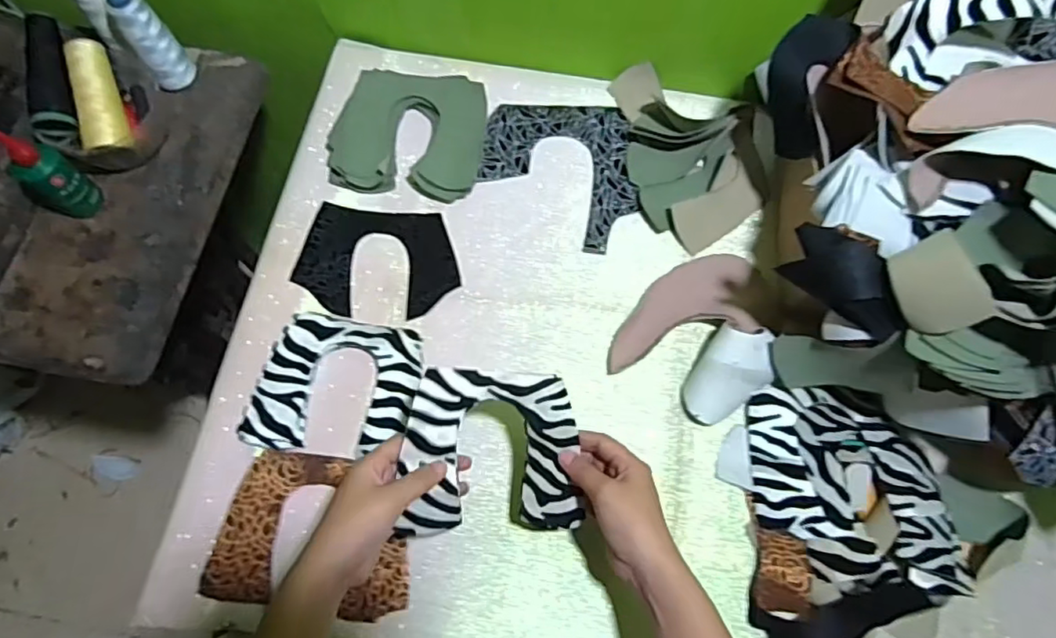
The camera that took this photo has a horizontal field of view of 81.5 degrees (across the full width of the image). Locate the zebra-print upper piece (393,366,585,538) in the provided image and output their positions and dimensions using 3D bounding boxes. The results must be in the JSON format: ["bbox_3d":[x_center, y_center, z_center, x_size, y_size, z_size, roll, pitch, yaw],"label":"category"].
[{"bbox_3d":[-0.028,0.105,0.490,0.135,0.016,0.131,-2,89,-14],"label":"zebra-print upper piece"}]

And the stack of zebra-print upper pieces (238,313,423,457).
[{"bbox_3d":[-0.177,0.061,0.570,0.144,0.019,0.125,7,71,2],"label":"stack of zebra-print upper pieces"}]

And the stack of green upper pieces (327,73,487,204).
[{"bbox_3d":[-0.125,-0.198,0.652,0.153,0.029,0.137,4,71,0],"label":"stack of green upper pieces"}]

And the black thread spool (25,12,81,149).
[{"bbox_3d":[-0.474,-0.237,0.605,0.033,0.035,0.134,-11,87,-5],"label":"black thread spool"}]

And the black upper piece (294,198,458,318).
[{"bbox_3d":[-0.151,-0.058,0.623,0.155,0.007,0.112,5,73,-4],"label":"black upper piece"}]

